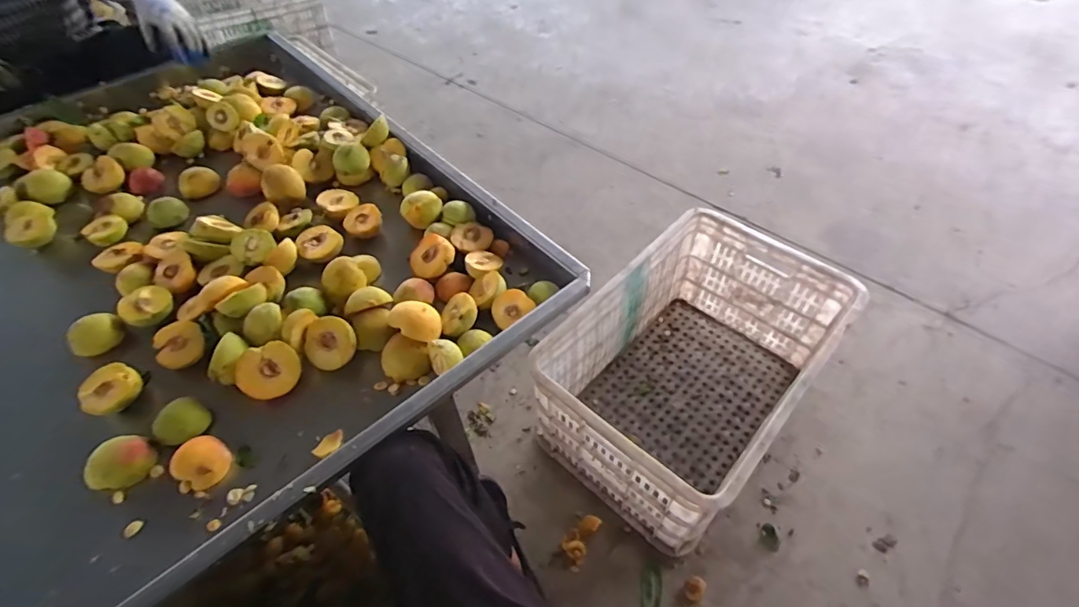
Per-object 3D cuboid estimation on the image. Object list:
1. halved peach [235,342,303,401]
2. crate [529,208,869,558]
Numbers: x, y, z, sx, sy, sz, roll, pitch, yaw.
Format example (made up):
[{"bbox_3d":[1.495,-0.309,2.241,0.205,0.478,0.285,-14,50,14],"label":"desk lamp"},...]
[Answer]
[{"bbox_3d":[-0.335,0.083,0.624,0.068,0.065,0.034,-13,6,-22],"label":"halved peach"},{"bbox_3d":[0.279,0.125,0.948,0.349,0.294,0.529,35,59,26],"label":"crate"}]

